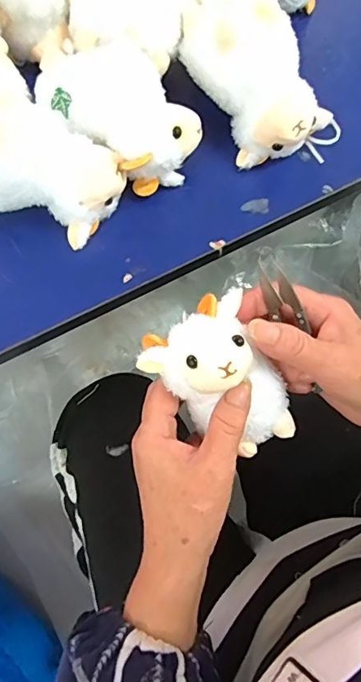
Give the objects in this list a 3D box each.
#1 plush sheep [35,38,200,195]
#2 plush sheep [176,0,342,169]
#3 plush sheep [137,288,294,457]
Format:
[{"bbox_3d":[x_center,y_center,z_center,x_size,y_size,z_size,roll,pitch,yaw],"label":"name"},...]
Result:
[{"bbox_3d":[-0.044,-0.162,0.344,0.120,0.054,0.075,42,78,14],"label":"plush sheep"},{"bbox_3d":[0.049,-0.198,0.340,0.080,0.079,0.141,-37,74,-9],"label":"plush sheep"},{"bbox_3d":[0.032,0.025,0.304,0.076,0.095,0.068,-38,45,-2],"label":"plush sheep"}]

